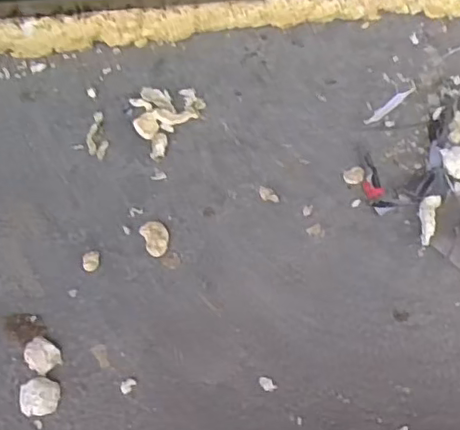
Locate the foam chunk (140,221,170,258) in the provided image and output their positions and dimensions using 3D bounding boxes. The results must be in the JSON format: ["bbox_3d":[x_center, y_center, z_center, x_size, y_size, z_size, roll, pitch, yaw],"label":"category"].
[{"bbox_3d":[-0.062,0.020,0.512,0.022,0.007,0.031,-22,65,-10],"label":"foam chunk"}]

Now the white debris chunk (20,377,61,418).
[{"bbox_3d":[-0.142,0.136,0.450,0.028,0.006,0.027,-12,64,-5],"label":"white debris chunk"}]

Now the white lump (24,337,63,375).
[{"bbox_3d":[-0.144,0.108,0.461,0.027,0.009,0.024,39,70,18],"label":"white lump"}]

